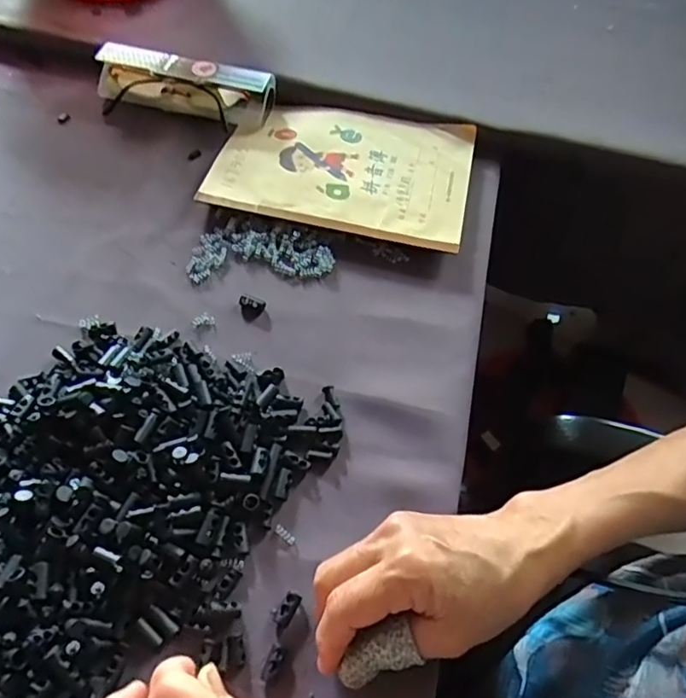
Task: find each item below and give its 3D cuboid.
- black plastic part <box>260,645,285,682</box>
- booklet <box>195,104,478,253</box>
[{"bbox_3d":[-0.037,0.165,0.313,0.008,0.007,0.017,22,60,9],"label":"black plastic part"},{"bbox_3d":[0.001,-0.151,0.490,0.203,0.008,0.136,12,57,4],"label":"booklet"}]

